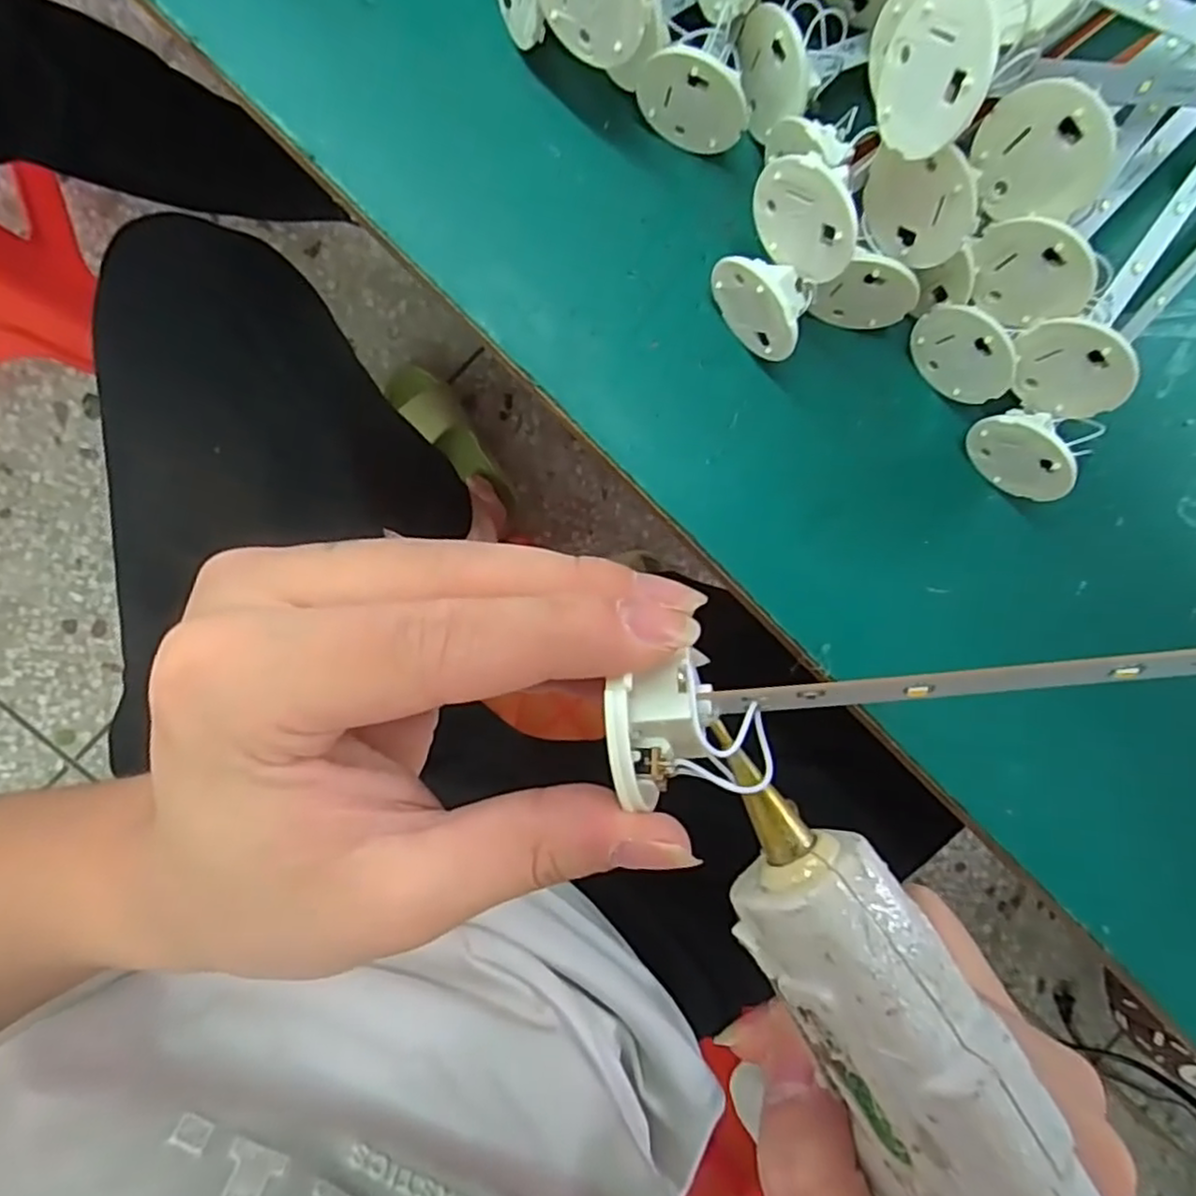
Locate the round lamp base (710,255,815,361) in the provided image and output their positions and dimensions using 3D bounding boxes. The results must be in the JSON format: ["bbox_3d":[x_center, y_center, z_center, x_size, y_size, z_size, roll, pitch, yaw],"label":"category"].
[{"bbox_3d":[0.058,-0.104,0.243,0.019,0.033,0.038,-41,95,-3],"label":"round lamp base"}]

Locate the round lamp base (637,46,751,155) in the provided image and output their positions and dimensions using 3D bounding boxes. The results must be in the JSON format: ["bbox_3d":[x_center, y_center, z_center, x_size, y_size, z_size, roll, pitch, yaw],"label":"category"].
[{"bbox_3d":[0.032,-0.168,0.237,0.038,0.031,0.012,27,90,-6],"label":"round lamp base"}]

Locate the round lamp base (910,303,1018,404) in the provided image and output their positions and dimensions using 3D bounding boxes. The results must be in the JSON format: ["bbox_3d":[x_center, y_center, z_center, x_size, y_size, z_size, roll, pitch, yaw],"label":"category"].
[{"bbox_3d":[0.132,-0.089,0.252,0.008,0.035,0.038,-41,73,-14],"label":"round lamp base"}]

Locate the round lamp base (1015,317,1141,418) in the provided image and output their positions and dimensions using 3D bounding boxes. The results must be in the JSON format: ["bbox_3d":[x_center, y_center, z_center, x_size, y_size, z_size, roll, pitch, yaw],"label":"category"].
[{"bbox_3d":[0.157,-0.076,0.232,0.038,0.036,0.009,41,88,-6],"label":"round lamp base"}]

